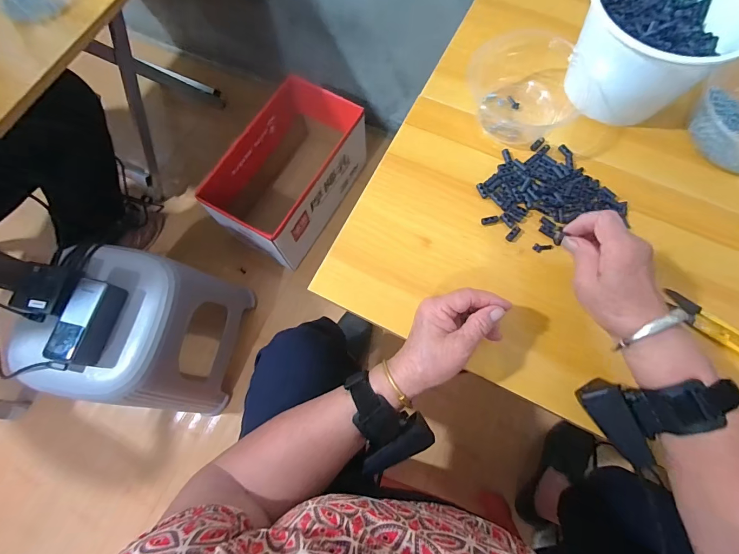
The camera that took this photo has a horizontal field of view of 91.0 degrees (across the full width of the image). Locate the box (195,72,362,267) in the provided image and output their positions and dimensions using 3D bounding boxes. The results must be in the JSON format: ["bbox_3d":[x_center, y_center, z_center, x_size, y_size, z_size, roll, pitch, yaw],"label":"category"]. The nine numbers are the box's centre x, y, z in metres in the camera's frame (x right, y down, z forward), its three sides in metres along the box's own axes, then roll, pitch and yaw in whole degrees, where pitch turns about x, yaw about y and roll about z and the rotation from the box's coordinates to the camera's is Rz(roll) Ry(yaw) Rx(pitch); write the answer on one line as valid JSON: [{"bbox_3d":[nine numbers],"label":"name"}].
[{"bbox_3d":[-0.191,-0.244,0.927,0.219,0.239,0.383,29,75,10],"label":"box"}]

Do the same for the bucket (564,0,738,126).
[{"bbox_3d":[0.308,-0.261,0.408,0.144,0.111,0.158,0,73,1],"label":"bucket"}]

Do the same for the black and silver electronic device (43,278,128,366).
[{"bbox_3d":[-0.445,0.071,0.577,0.058,0.060,0.126,12,73,5],"label":"black and silver electronic device"}]

